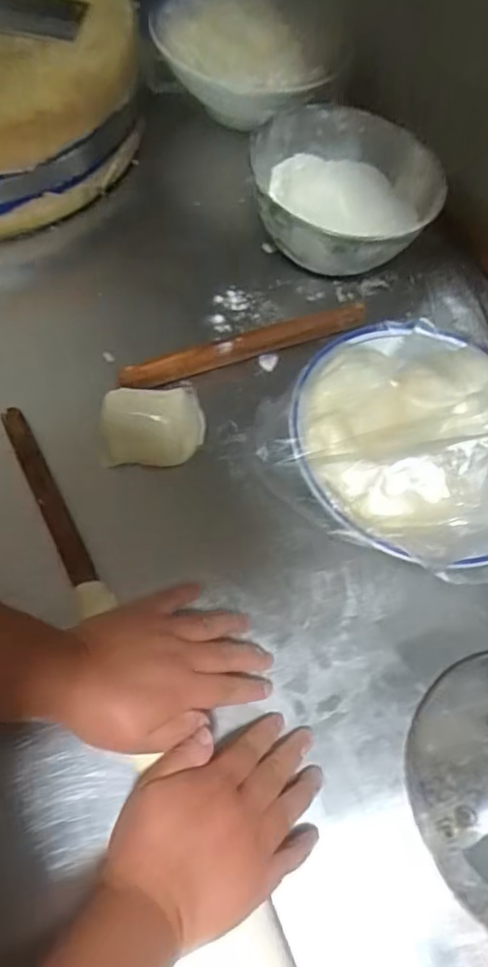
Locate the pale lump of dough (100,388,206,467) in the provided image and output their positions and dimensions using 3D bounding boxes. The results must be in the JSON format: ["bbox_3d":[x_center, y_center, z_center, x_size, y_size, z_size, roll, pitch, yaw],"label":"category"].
[{"bbox_3d":[-0.080,-0.051,0.517,0.089,0.043,0.057,1,63,-5],"label":"pale lump of dough"}]

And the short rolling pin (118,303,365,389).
[{"bbox_3d":[0.003,-0.137,0.580,0.256,0.028,0.026,-17,67,-15],"label":"short rolling pin"}]

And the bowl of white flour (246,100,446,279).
[{"bbox_3d":[0.104,-0.306,0.637,0.184,0.107,0.198,3,63,-6],"label":"bowl of white flour"}]

